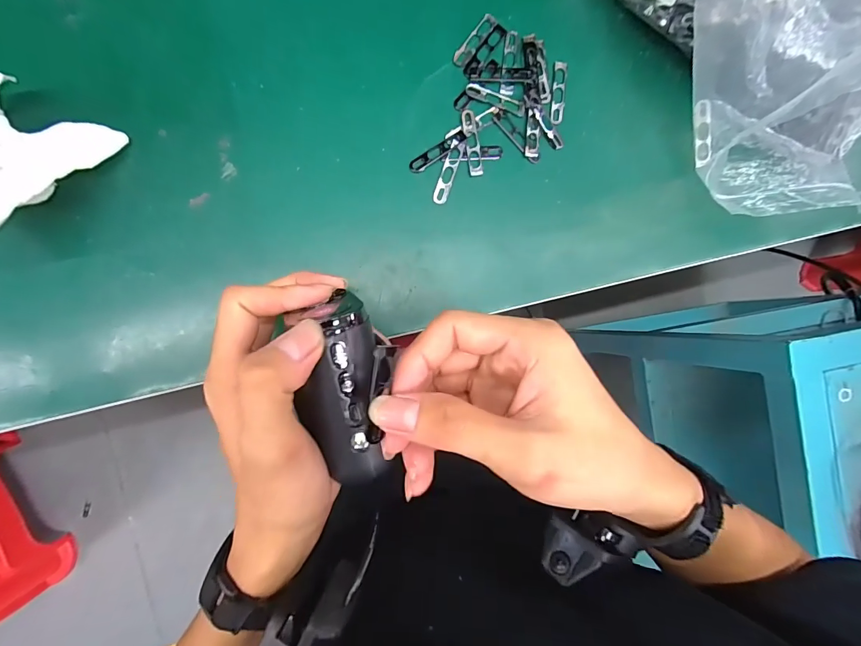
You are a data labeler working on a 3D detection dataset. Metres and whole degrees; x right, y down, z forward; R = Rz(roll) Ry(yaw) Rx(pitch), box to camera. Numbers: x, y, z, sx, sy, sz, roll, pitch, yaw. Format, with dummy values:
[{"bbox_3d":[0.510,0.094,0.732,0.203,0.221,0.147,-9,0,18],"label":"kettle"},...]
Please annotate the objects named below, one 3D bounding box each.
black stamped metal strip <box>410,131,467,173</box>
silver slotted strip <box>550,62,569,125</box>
[{"bbox_3d":[0.006,-0.116,0.271,0.045,0.004,0.009,-33,94,-7],"label":"black stamped metal strip"},{"bbox_3d":[0.092,-0.164,0.284,0.010,0.004,0.044,5,89,-8],"label":"silver slotted strip"}]

